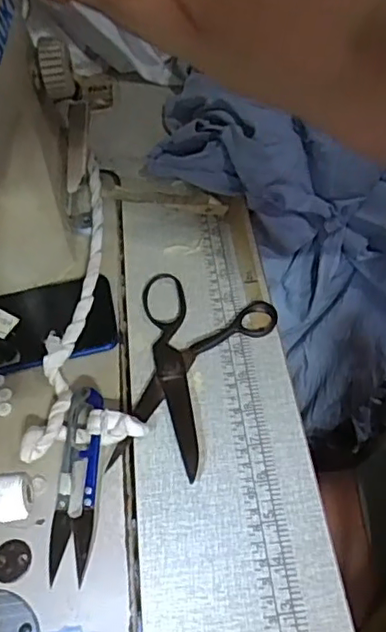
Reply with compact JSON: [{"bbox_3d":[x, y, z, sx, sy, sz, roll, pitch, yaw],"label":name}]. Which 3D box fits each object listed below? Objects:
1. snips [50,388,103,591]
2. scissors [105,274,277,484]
[{"bbox_3d":[-0.073,0.102,0.376,0.025,0.016,0.116,-2,55,4],"label":"snips"},{"bbox_3d":[0.000,0.033,0.424,0.102,0.015,0.166,6,56,9],"label":"scissors"}]

